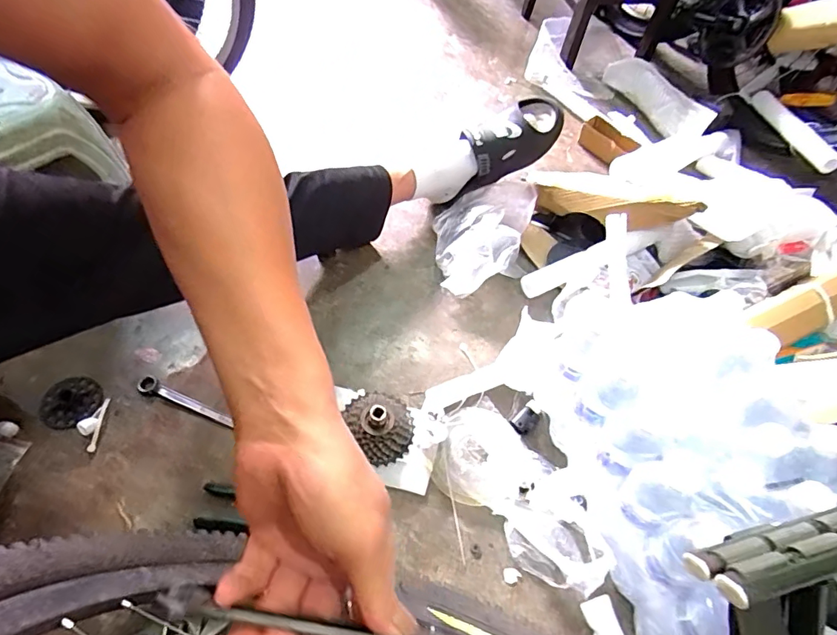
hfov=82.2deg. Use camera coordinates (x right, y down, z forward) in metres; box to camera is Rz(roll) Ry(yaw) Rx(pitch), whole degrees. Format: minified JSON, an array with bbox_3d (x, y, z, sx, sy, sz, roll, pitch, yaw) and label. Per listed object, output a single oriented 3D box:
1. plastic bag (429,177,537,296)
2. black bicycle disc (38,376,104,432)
[{"bbox_3d":[0.107,-0.148,0.857,0.159,0.086,0.249,16,56,7],"label":"plastic bag"},{"bbox_3d":[-0.480,0.115,0.661,0.070,0.012,0.074,2,56,-3],"label":"black bicycle disc"}]

